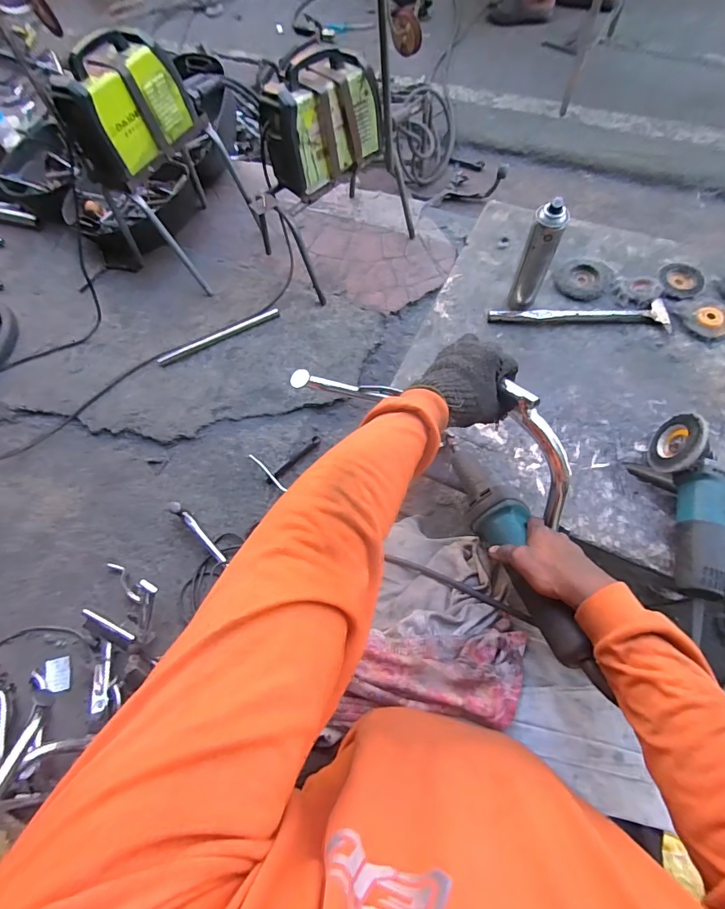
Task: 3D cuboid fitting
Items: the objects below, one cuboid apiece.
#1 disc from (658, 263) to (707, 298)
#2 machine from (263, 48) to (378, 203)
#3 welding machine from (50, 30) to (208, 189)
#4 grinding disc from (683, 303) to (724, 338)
[{"bbox_3d":[0.612,-0.335,0.817,0.076,0.009,0.091,18,72,13],"label":"disc"},{"bbox_3d":[-0.095,-0.822,1.058,0.123,0.214,0.286,41,78,19],"label":"machine"},{"bbox_3d":[-0.608,-0.891,1.091,0.172,0.230,0.300,26,74,15],"label":"welding machine"},{"bbox_3d":[0.634,-0.248,0.779,0.083,0.008,0.068,12,70,11],"label":"grinding disc"}]

